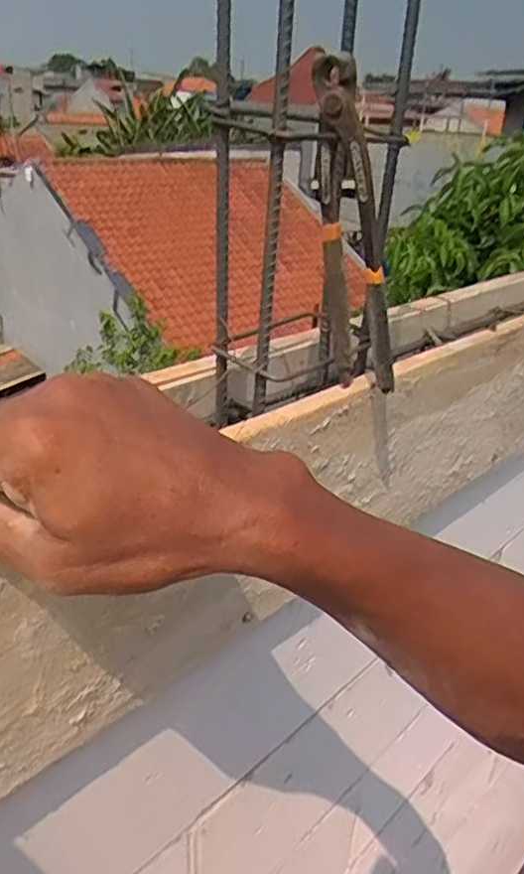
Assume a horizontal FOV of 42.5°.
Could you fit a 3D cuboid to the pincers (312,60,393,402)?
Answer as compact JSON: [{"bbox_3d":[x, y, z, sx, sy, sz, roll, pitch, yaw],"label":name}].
[{"bbox_3d":[0.063,-0.138,0.456,0.068,0.203,0.043,5,26,3],"label":"pincers"}]

